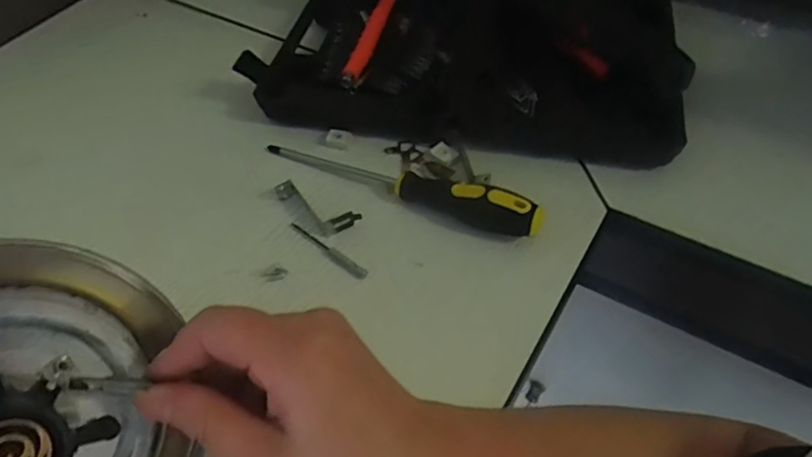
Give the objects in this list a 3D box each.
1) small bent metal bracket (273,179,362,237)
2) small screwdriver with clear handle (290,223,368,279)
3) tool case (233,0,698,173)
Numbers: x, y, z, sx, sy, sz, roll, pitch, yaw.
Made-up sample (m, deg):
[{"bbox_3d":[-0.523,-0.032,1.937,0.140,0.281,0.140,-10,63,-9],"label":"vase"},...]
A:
[{"bbox_3d":[-0.068,-0.014,0.414,0.068,0.015,0.021,23,56,19],"label":"small bent metal bracket"},{"bbox_3d":[-0.056,0.014,0.398,0.072,0.006,0.010,33,60,25],"label":"small screwdriver with clear handle"},{"bbox_3d":[0.053,-0.163,0.497,0.353,0.060,0.220,12,53,12],"label":"tool case"}]

